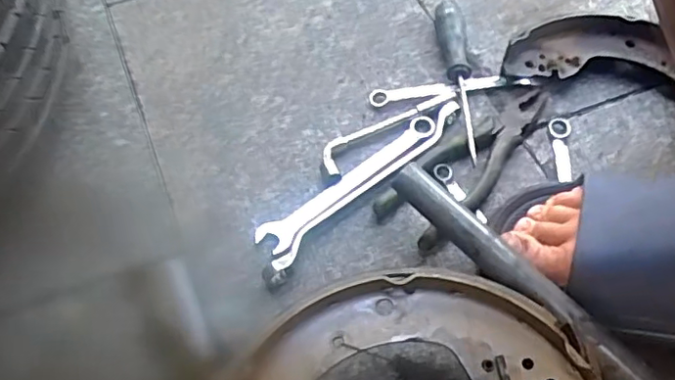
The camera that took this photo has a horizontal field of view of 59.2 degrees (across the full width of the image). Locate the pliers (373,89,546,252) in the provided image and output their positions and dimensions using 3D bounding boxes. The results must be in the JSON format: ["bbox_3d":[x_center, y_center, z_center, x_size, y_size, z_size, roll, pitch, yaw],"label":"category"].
[{"bbox_3d":[0.118,-0.027,0.500,0.196,0.022,0.058,-39,66,-24],"label":"pliers"}]

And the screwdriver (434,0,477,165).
[{"bbox_3d":[0.111,-0.114,0.555,0.022,0.031,0.179,-2,57,-3],"label":"screwdriver"}]

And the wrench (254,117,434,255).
[{"bbox_3d":[0.010,-0.010,0.496,0.182,0.009,0.025,-37,65,-23],"label":"wrench"}]

